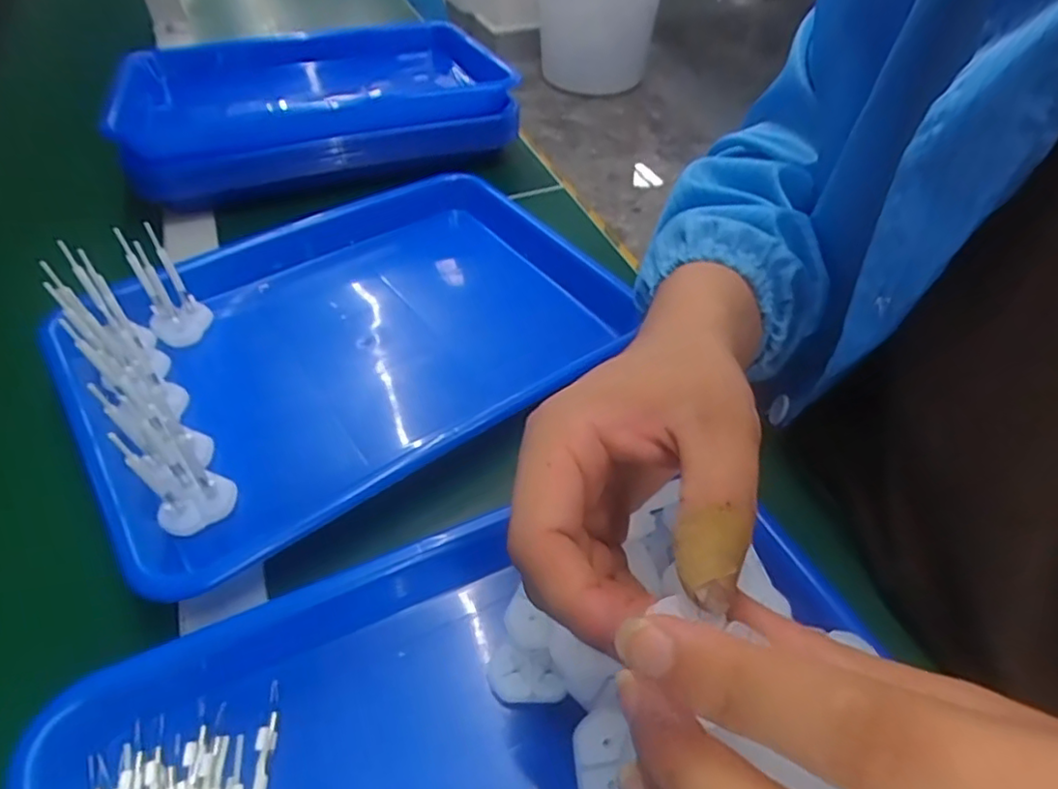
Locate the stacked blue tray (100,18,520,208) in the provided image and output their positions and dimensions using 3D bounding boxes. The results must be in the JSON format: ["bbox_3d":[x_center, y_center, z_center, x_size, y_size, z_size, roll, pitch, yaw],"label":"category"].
[{"bbox_3d":[-0.193,-0.288,0.598,0.340,0.075,0.246,-16,50,-19],"label":"stacked blue tray"}]

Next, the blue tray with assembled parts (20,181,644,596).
[{"bbox_3d":[-0.107,-0.057,0.407,0.352,0.067,0.247,-28,55,-27],"label":"blue tray with assembled parts"}]

